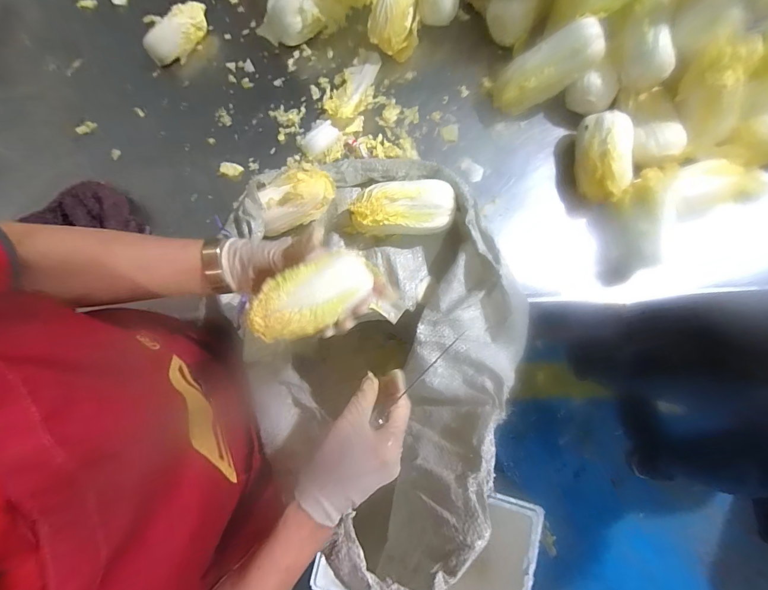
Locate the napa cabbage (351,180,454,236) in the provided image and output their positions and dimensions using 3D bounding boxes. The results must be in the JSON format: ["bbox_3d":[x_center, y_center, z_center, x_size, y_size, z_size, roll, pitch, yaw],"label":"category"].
[{"bbox_3d":[0.025,-0.124,0.529,0.150,0.066,0.074,-3,79,1],"label":"napa cabbage"}]

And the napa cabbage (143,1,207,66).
[{"bbox_3d":[-0.364,-0.461,0.634,0.049,0.049,0.124,34,81,7],"label":"napa cabbage"}]

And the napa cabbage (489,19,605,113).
[{"bbox_3d":[0.243,-0.343,0.544,0.160,0.059,0.064,-22,76,33],"label":"napa cabbage"}]

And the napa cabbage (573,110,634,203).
[{"bbox_3d":[0.323,-0.204,0.538,0.066,0.066,0.139,9,79,3],"label":"napa cabbage"}]

